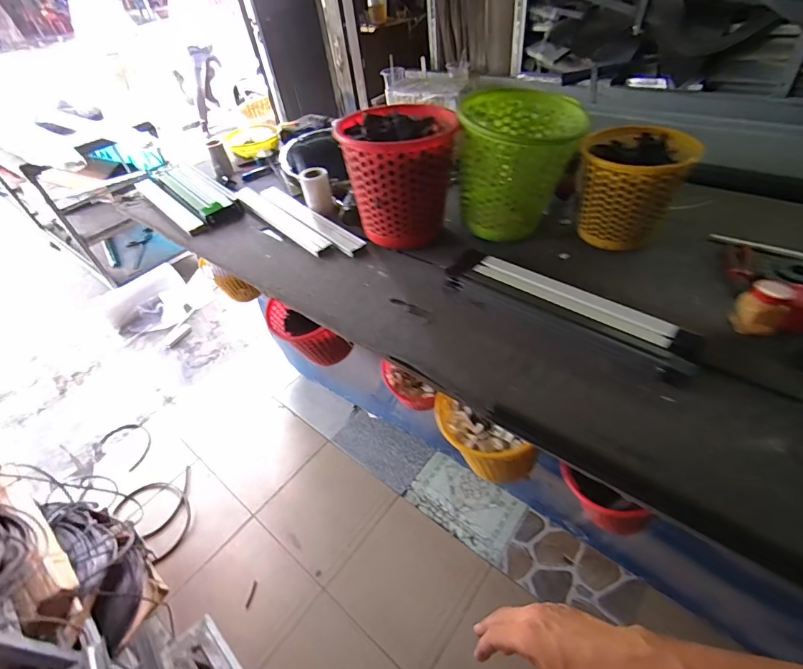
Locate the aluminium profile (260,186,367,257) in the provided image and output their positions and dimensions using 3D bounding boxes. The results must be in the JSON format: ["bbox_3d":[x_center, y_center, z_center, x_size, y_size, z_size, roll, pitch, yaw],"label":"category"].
[{"bbox_3d":[-0.254,-0.323,1.087,0.058,0.015,0.481,-33,50,-24],"label":"aluminium profile"}]

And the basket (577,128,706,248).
[{"bbox_3d":[0.457,-0.296,0.830,0.194,0.177,0.194,-35,51,-25],"label":"basket"}]

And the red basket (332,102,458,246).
[{"bbox_3d":[0.003,-0.337,0.897,0.230,0.253,0.199,-6,45,2],"label":"red basket"}]

